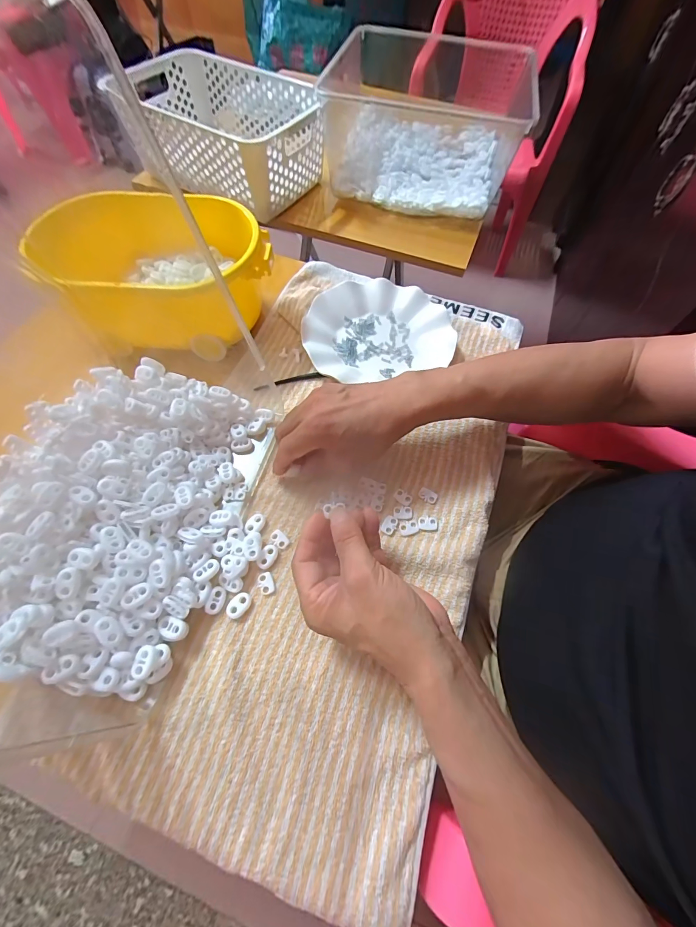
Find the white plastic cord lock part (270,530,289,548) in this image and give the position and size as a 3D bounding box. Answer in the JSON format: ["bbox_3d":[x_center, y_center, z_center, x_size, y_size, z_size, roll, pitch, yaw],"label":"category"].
[{"bbox_3d":[-0.064,0.071,0.330,0.019,0.004,0.011,40,69,16],"label":"white plastic cord lock part"}]

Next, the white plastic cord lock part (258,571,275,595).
[{"bbox_3d":[-0.072,0.106,0.311,0.012,0.004,0.018,-19,66,-12],"label":"white plastic cord lock part"}]

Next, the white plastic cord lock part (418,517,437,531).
[{"bbox_3d":[0.078,0.058,0.339,0.018,0.004,0.013,0,64,-3],"label":"white plastic cord lock part"}]

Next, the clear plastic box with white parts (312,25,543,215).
[{"bbox_3d":[0.130,-0.565,0.591,0.315,0.137,0.290,10,63,3],"label":"clear plastic box with white parts"}]

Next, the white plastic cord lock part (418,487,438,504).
[{"bbox_3d":[0.081,0.032,0.352,0.019,0.004,0.012,33,67,13],"label":"white plastic cord lock part"}]

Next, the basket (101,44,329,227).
[{"bbox_3d":[-0.198,-0.533,0.567,0.301,0.101,0.205,26,66,10],"label":"basket"}]

